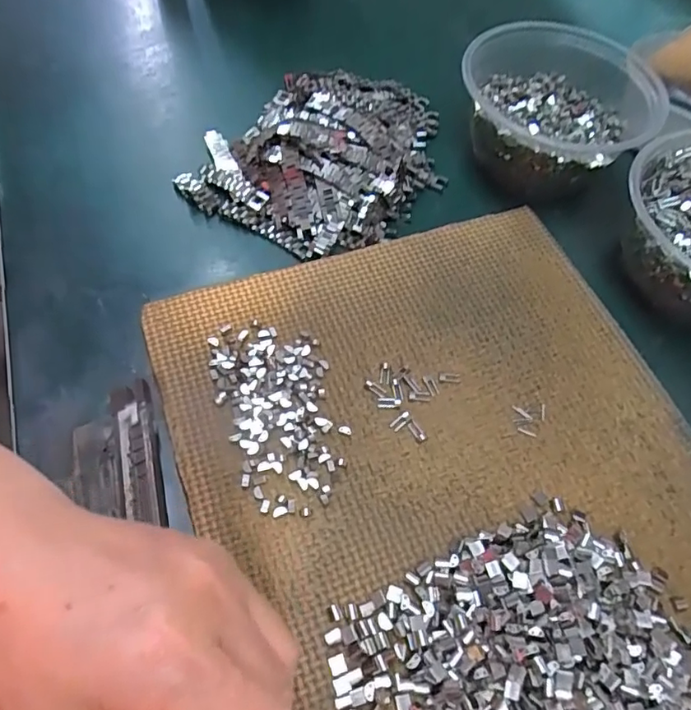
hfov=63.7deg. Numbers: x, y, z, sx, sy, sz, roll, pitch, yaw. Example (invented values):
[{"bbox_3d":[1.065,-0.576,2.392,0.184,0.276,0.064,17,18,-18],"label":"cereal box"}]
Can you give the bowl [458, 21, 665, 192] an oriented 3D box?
[{"bbox_3d":[0.147,-0.176,0.399,0.134,0.057,0.131,12,60,3],"label":"bowl"}]

